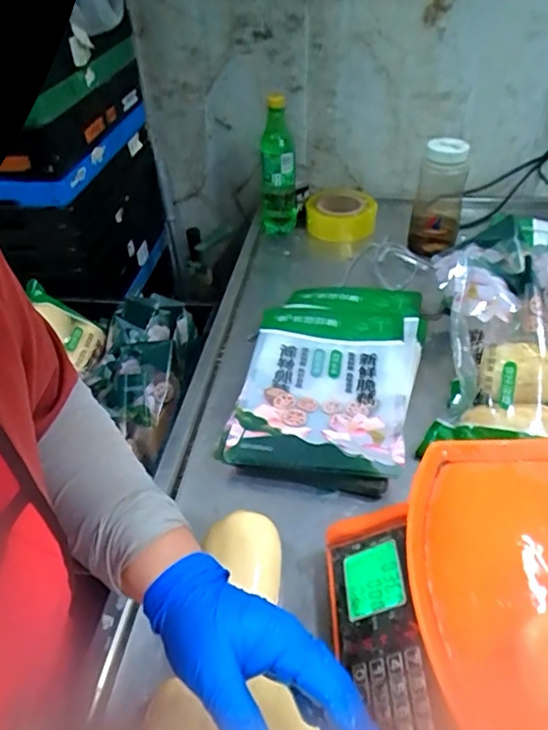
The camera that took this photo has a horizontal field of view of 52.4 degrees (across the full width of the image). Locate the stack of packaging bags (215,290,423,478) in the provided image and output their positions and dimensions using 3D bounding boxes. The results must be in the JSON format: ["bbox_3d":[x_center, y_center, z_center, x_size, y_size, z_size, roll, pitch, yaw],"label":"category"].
[{"bbox_3d":[0.079,0.002,0.758,0.223,0.046,0.366,8,42,13],"label":"stack of packaging bags"}]

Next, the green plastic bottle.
[{"bbox_3d":[0.007,-0.347,1.003,0.063,0.254,0.056,-2,40,1],"label":"green plastic bottle"}]

